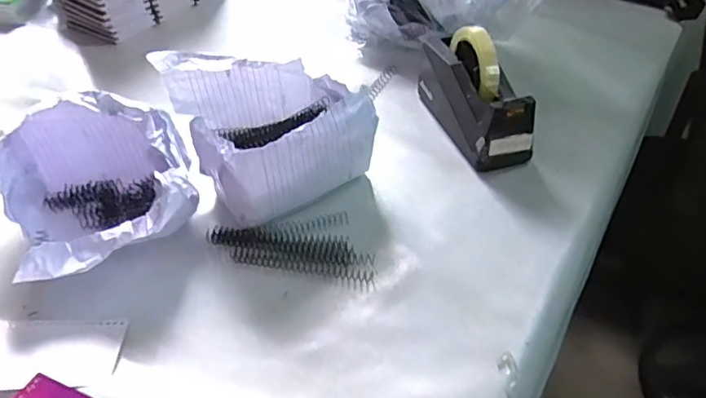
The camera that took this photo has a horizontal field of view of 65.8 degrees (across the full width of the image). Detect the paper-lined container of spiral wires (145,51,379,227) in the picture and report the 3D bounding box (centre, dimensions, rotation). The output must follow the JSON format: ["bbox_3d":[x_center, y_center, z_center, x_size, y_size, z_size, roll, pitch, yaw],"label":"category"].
[{"bbox_3d":[-0.098,-0.084,0.637,0.175,0.134,0.196,-27,47,-27],"label":"paper-lined container of spiral wires"}]

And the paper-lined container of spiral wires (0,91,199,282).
[{"bbox_3d":[-0.265,-0.017,0.573,0.176,0.123,0.206,-18,45,-19],"label":"paper-lined container of spiral wires"}]

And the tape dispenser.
[{"bbox_3d":[0.157,-0.144,0.713,0.078,0.124,0.204,-11,43,-12],"label":"tape dispenser"}]

